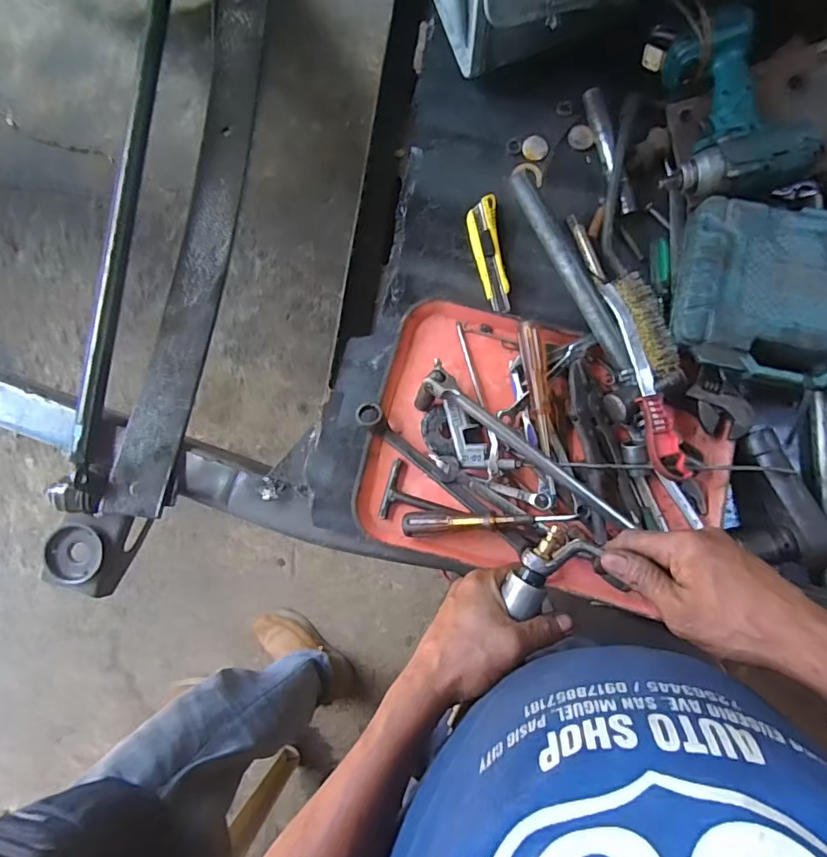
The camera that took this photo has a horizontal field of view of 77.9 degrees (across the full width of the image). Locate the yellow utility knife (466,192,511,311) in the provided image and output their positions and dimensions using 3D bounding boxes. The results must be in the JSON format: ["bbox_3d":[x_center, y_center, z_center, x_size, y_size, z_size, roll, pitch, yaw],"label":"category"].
[{"bbox_3d":[0.093,-0.216,0.638,0.037,0.010,0.145,-9,87,5],"label":"yellow utility knife"}]

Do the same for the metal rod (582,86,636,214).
[{"bbox_3d":[0.247,-0.349,0.647,0.022,0.025,0.160,-16,86,5],"label":"metal rod"}]

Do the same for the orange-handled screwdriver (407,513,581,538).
[{"bbox_3d":[0.078,0.101,0.551,0.180,0.032,0.025,-5,87,5],"label":"orange-handled screwdriver"}]

